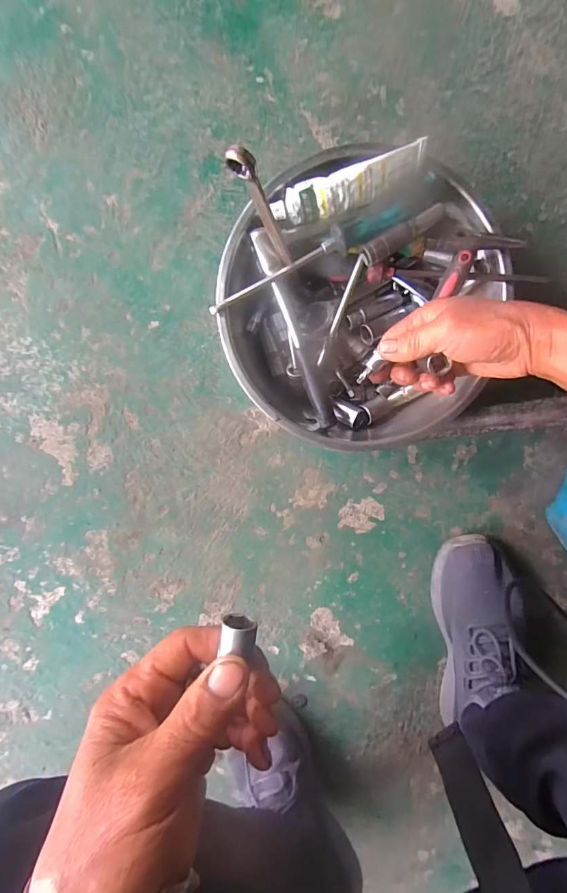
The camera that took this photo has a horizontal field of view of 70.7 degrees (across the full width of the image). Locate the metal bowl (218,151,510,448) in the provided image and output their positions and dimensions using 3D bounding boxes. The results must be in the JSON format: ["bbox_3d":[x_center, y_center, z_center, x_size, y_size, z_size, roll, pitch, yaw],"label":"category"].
[{"bbox_3d":[0.071,-0.135,0.407,0.258,0.095,0.258,0,99,-1],"label":"metal bowl"}]

